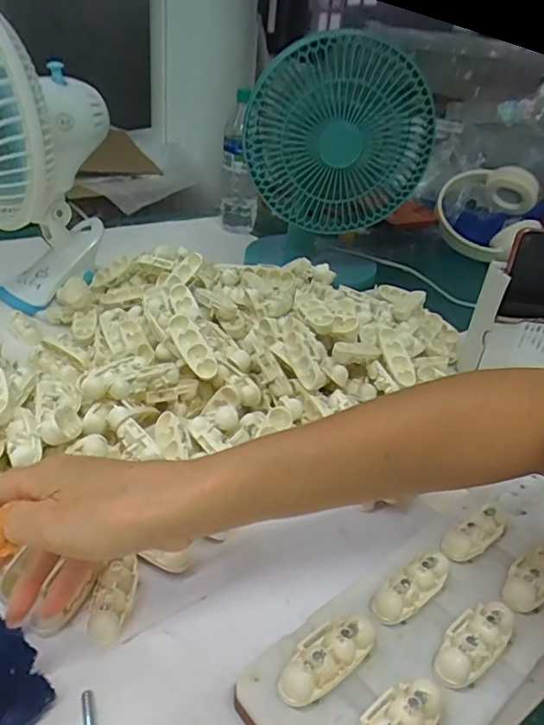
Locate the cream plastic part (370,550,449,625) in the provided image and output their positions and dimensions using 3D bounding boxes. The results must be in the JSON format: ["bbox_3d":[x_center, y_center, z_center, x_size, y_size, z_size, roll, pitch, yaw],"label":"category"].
[{"bbox_3d":[0.086,0.139,0.339,0.059,0.016,0.021,-20,40,-36],"label":"cream plastic part"}]

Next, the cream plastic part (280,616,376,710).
[{"bbox_3d":[0.029,0.159,0.297,0.061,0.015,0.026,-24,42,-39],"label":"cream plastic part"}]

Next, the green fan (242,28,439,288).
[{"bbox_3d":[0.080,-0.253,0.718,0.217,0.289,0.150,11,32,8],"label":"green fan"}]

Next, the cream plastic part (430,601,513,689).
[{"bbox_3d":[0.114,0.159,0.312,0.059,0.015,0.026,-21,41,-37],"label":"cream plastic part"}]

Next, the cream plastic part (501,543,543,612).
[{"bbox_3d":[0.170,0.138,0.353,0.062,0.017,0.026,-21,41,-36],"label":"cream plastic part"}]

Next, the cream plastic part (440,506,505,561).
[{"bbox_3d":[0.143,0.119,0.379,0.062,0.016,0.020,-17,38,-32],"label":"cream plastic part"}]

